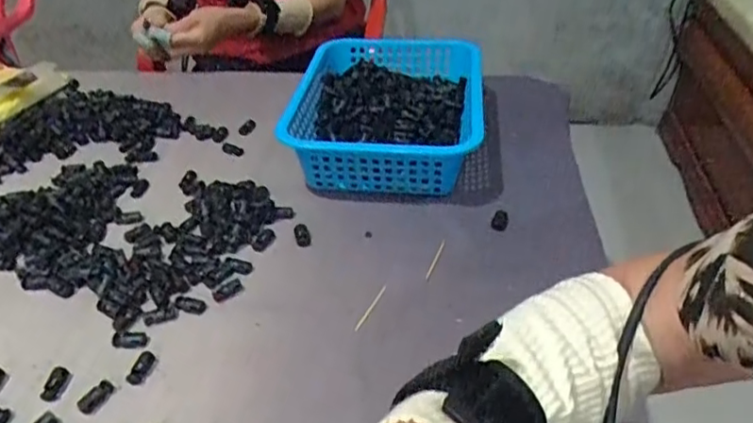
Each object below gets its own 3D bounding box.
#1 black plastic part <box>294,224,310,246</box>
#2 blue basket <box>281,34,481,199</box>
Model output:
[{"bbox_3d":[-0.076,0.023,0.622,0.014,0.007,0.027,-14,38,-16],"label":"black plastic part"},{"bbox_3d":[0.019,-0.124,0.746,0.204,0.089,0.274,4,37,7],"label":"blue basket"}]

